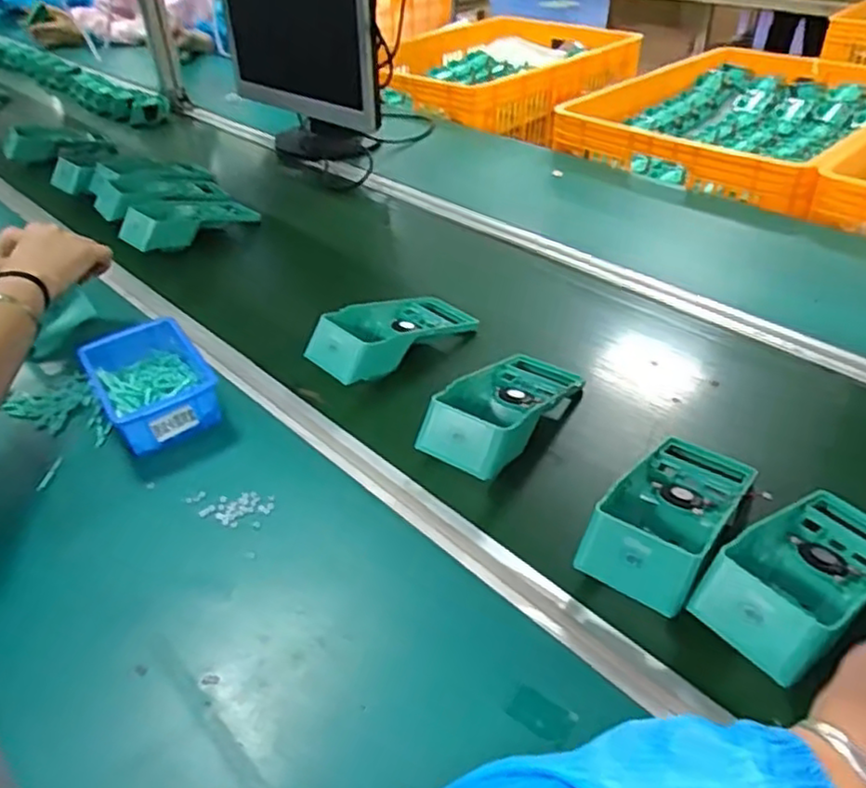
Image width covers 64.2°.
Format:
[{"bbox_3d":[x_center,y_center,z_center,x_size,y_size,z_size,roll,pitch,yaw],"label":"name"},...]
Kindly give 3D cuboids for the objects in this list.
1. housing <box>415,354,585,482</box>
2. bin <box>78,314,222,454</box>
[{"bbox_3d":[0.071,0.006,0.655,0.087,0.056,0.192,25,45,31],"label":"housing"},{"bbox_3d":[-0.281,-0.015,0.687,0.103,0.057,0.155,-24,42,-26],"label":"bin"}]

